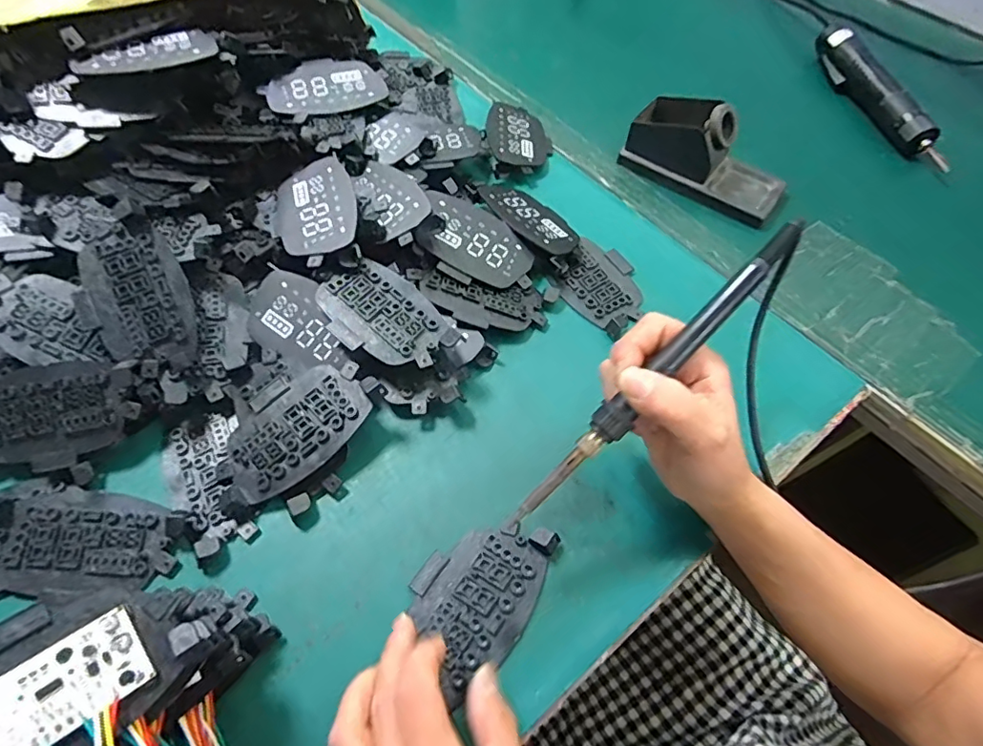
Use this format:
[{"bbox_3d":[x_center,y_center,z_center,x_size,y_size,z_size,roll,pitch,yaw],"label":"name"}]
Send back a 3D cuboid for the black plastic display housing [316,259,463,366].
[{"bbox_3d":[-0.074,-0.042,0.381,0.100,0.010,0.070,40,62,14],"label":"black plastic display housing"}]

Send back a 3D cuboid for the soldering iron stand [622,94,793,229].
[{"bbox_3d":[0.207,-0.211,0.507,0.154,0.065,0.071,32,62,17],"label":"soldering iron stand"}]

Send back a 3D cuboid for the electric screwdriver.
[{"bbox_3d":[0.422,-0.310,0.586,0.042,0.035,0.235,-7,59,-6],"label":"electric screwdriver"}]

